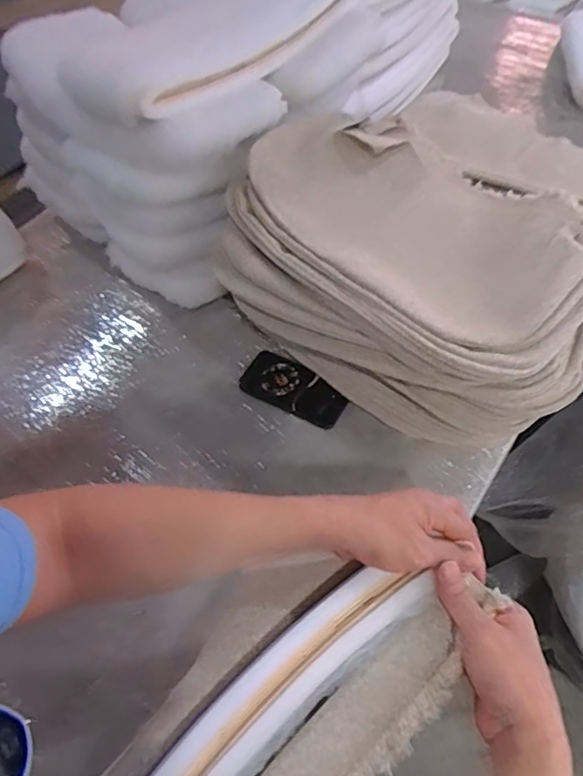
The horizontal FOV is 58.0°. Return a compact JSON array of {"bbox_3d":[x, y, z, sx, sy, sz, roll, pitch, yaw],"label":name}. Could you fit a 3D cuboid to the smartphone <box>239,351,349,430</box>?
[{"bbox_3d":[0.005,0.001,0.805,0.161,0.006,0.075,25,73,16],"label":"smartphone"}]

